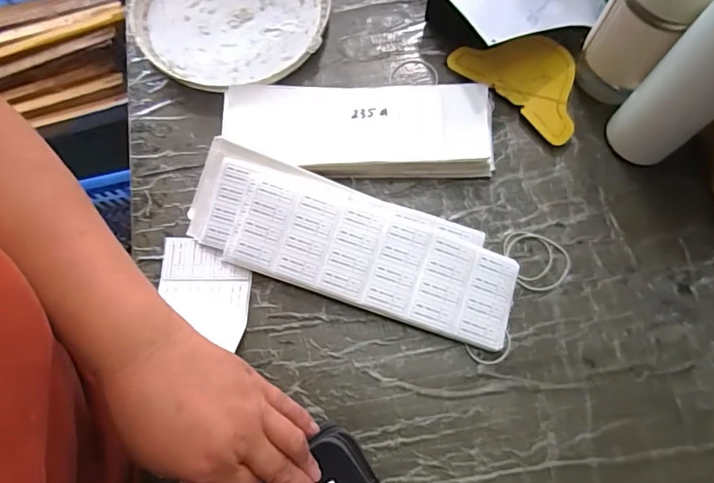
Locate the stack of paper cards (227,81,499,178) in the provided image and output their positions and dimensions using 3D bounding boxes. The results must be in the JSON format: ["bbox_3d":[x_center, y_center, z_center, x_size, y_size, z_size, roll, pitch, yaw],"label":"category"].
[{"bbox_3d":[0.001,-0.111,0.468,0.258,0.027,0.089,0,72,2],"label":"stack of paper cards"}]

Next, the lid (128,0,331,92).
[{"bbox_3d":[-0.140,-0.262,0.527,0.213,0.021,0.206,-1,72,2],"label":"lid"}]

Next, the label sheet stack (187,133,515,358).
[{"bbox_3d":[-0.007,0.001,0.431,0.302,0.028,0.100,19,74,8],"label":"label sheet stack"}]

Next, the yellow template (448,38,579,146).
[{"bbox_3d":[0.178,-0.173,0.486,0.143,0.007,0.088,43,83,15],"label":"yellow template"}]

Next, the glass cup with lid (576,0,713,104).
[{"bbox_3d":[0.257,-0.200,0.417,0.069,0.153,0.073,-1,72,2],"label":"glass cup with lid"}]

